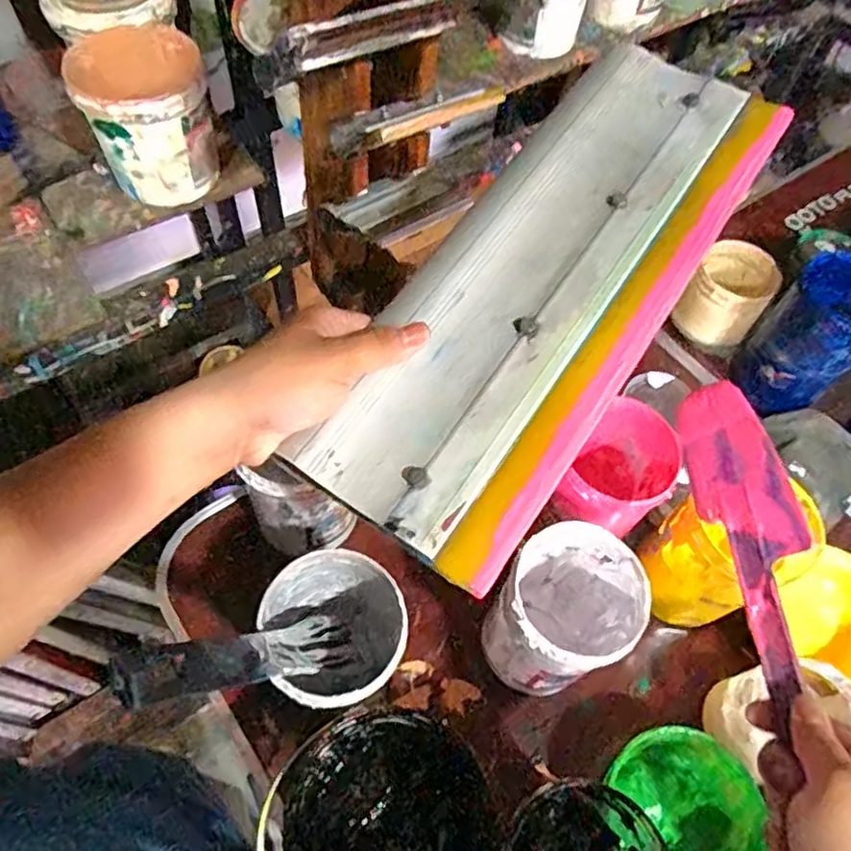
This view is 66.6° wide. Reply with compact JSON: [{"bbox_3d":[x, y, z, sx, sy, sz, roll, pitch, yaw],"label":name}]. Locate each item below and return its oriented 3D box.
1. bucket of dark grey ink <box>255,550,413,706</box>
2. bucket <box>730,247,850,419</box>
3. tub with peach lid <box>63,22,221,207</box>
[{"bbox_3d":[-0.061,0.157,0.474,0.092,0.132,0.098,2,60,-3],"label":"bucket of dark grey ink"},{"bbox_3d":[0.385,-0.085,0.650,0.090,0.143,0.088,41,65,18],"label":"bucket"},{"bbox_3d":[-0.282,-0.313,0.665,0.121,0.116,0.123,2,60,-3],"label":"tub with peach lid"}]

